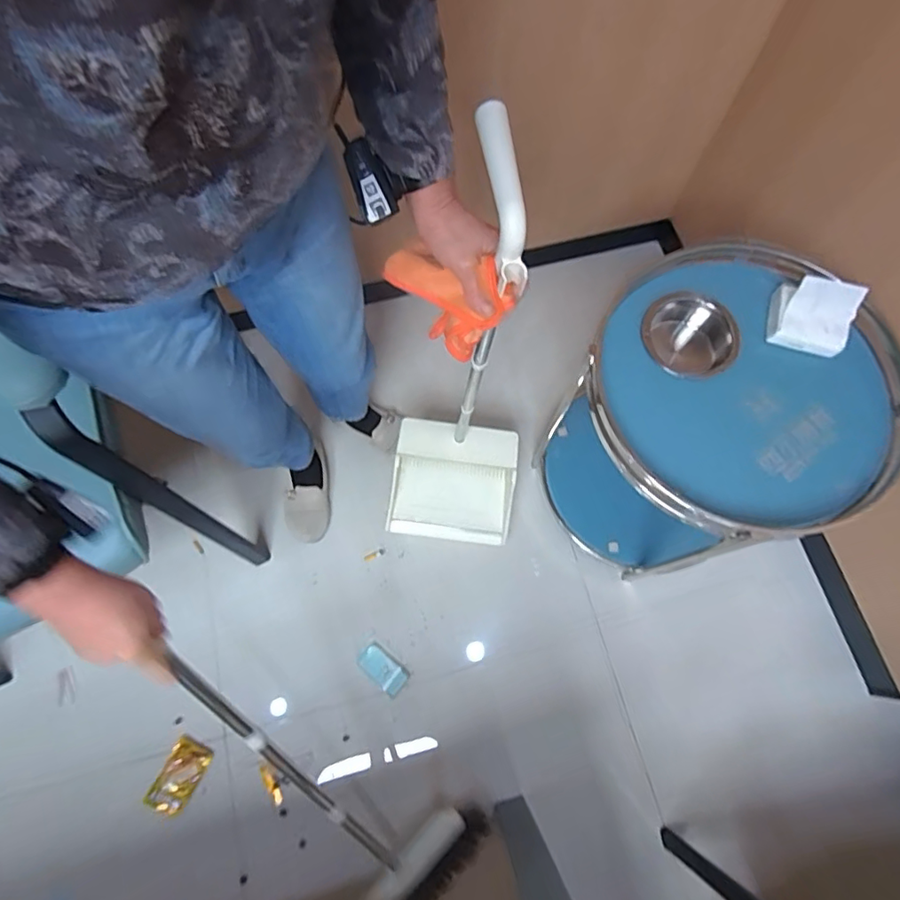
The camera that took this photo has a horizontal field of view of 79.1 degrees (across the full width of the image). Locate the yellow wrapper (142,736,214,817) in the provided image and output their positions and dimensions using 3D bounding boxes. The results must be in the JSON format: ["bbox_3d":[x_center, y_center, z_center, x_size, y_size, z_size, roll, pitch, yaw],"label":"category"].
[{"bbox_3d":[-0.557,0.673,1.119,0.080,0.019,0.142,25,73,8],"label":"yellow wrapper"}]

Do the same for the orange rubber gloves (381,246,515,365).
[{"bbox_3d":[-0.009,-0.157,0.567,0.142,0.116,0.052,28,74,8],"label":"orange rubber gloves"}]

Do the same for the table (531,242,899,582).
[{"bbox_3d":[0.420,-0.032,1.007,0.437,0.516,0.448,-15,72,-5],"label":"table"}]

